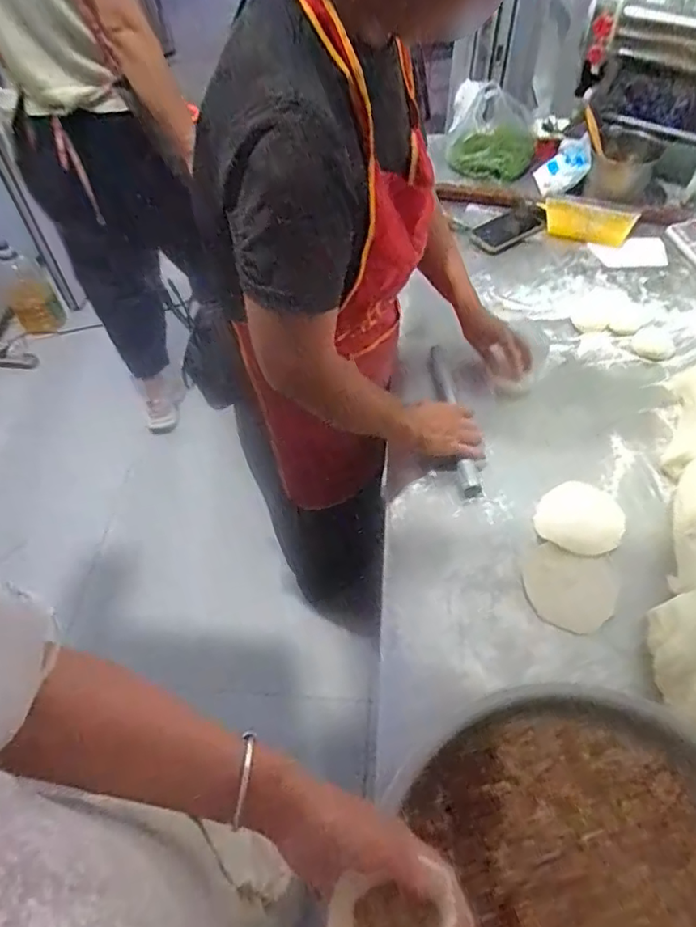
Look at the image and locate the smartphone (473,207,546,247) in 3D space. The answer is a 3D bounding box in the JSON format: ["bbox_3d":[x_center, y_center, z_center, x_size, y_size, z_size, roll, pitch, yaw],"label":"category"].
[{"bbox_3d":[0.341,-0.498,1.185,0.160,0.010,0.066,-25,67,-10],"label":"smartphone"}]

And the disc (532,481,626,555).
[{"bbox_3d":[0.327,0.074,0.793,0.112,0.009,0.116,-1,54,1],"label":"disc"}]

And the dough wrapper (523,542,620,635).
[{"bbox_3d":[0.288,0.162,0.735,0.115,0.006,0.110,15,56,13],"label":"dough wrapper"}]

